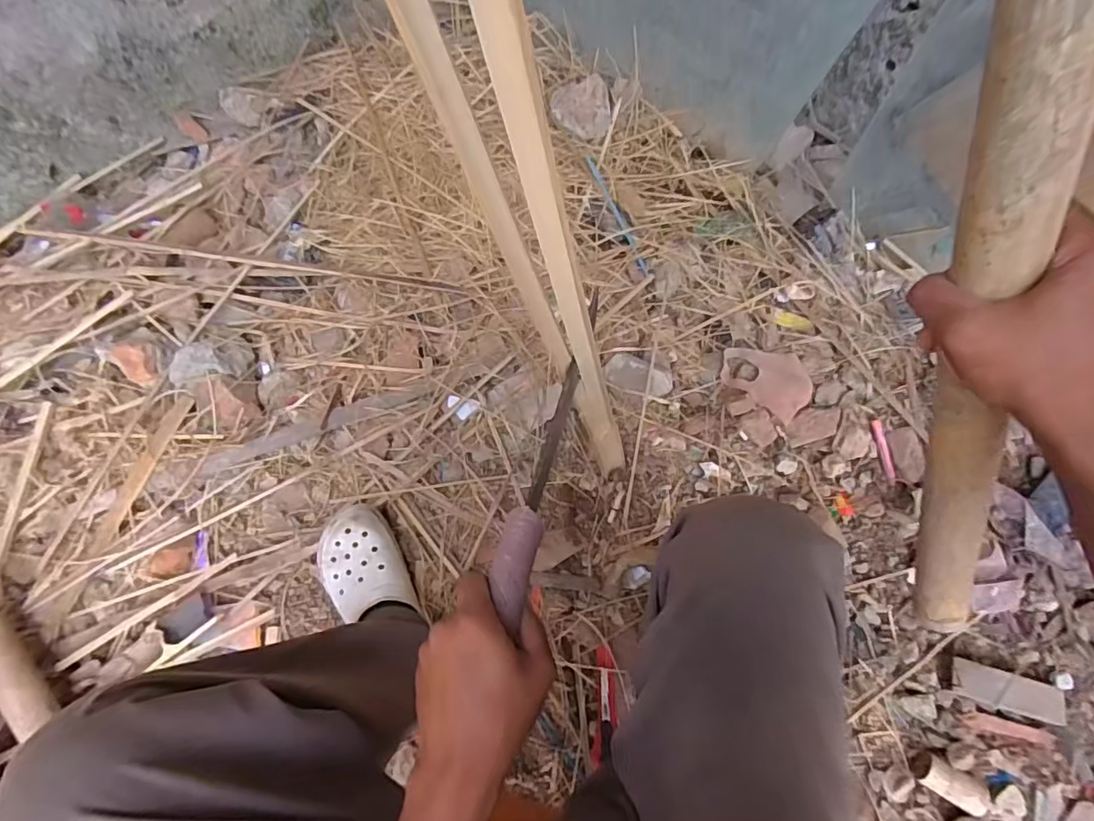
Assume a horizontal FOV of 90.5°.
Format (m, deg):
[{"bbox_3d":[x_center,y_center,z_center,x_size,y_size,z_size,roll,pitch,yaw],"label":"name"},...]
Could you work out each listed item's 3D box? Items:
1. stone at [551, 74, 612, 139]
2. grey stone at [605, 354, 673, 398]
[{"bbox_3d":[0.061,-0.532,0.956,0.097,0.026,0.122,-7,72,-1],"label":"stone"},{"bbox_3d":[0.140,-0.055,0.831,0.104,0.031,0.048,20,73,18],"label":"grey stone"}]

